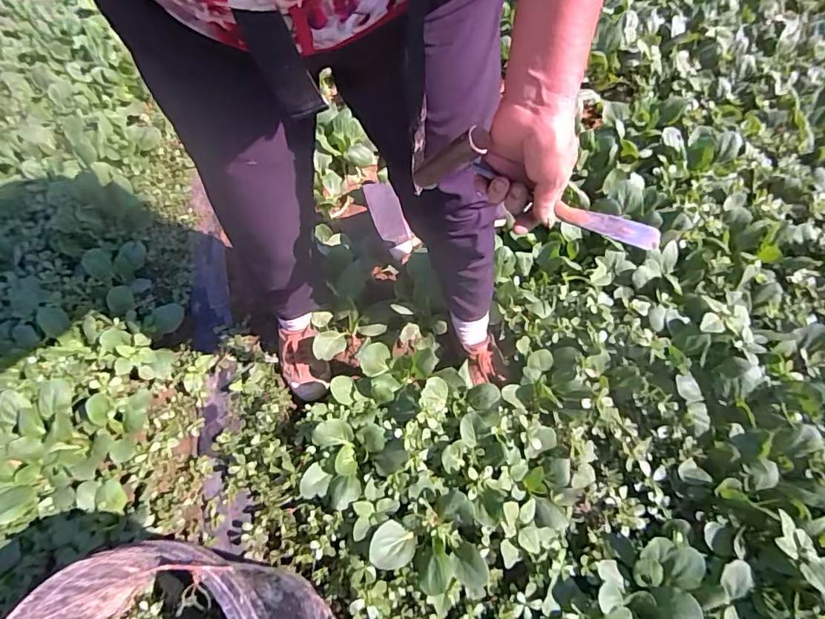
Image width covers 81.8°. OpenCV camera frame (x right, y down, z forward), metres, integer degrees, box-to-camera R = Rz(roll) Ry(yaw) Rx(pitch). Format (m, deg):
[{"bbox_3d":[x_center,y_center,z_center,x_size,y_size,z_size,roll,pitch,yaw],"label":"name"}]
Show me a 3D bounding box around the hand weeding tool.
[{"bbox_3d":[0.116,-0.107,0.458,0.231,0.078,0.030,23,68,1],"label":"hand weeding tool"}]

